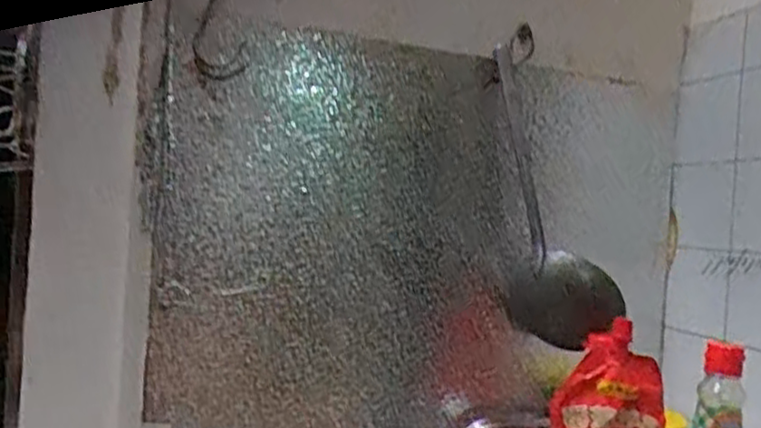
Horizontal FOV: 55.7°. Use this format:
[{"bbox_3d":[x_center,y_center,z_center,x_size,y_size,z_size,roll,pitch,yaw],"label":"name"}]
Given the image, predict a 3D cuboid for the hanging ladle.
[{"bbox_3d":[0.181,-0.017,0.738,0.117,0.312,0.100,6,3,40],"label":"hanging ladle"}]

